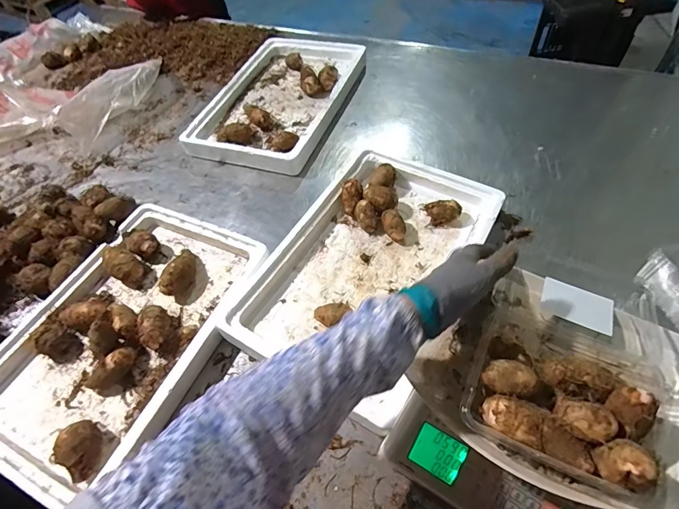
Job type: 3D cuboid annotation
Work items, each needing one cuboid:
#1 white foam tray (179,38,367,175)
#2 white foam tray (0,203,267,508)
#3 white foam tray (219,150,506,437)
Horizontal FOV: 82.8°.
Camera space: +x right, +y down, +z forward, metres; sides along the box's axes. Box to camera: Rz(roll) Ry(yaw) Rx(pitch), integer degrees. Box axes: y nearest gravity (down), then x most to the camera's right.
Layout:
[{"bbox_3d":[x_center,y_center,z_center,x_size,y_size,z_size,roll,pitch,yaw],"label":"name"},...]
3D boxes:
[{"bbox_3d":[-0.145,-0.405,0.973,0.312,0.051,0.502,14,57,14],"label":"white foam tray"},{"bbox_3d":[-0.343,0.115,0.615,0.313,0.060,0.436,16,58,15],"label":"white foam tray"},{"bbox_3d":[0.059,0.010,0.651,0.290,0.059,0.464,25,60,20],"label":"white foam tray"}]

